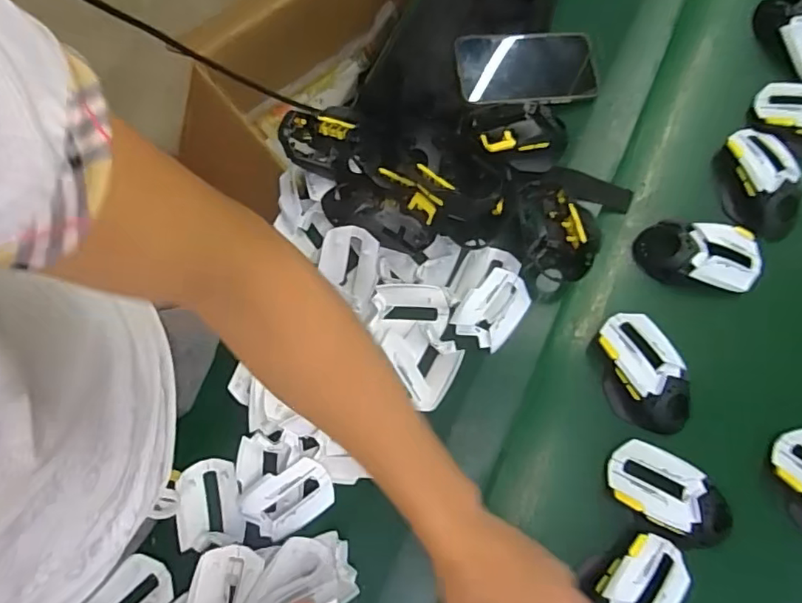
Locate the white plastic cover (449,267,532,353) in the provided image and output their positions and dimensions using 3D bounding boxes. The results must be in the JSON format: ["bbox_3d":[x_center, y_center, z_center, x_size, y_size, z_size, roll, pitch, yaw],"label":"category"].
[{"bbox_3d":[0.091,0.005,0.553,0.056,0.015,0.078,35,78,8],"label":"white plastic cover"}]

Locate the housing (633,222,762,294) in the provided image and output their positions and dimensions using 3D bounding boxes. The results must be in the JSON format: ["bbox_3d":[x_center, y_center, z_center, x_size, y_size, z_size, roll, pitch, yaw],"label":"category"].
[{"bbox_3d":[0.307,-0.046,0.580,0.121,0.033,0.064,10,75,2],"label":"housing"}]

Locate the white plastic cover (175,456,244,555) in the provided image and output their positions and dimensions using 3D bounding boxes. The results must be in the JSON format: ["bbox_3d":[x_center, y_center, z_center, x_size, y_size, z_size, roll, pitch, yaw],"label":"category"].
[{"bbox_3d":[-0.177,0.188,0.528,0.056,0.023,0.076,-8,75,-2],"label":"white plastic cover"}]

